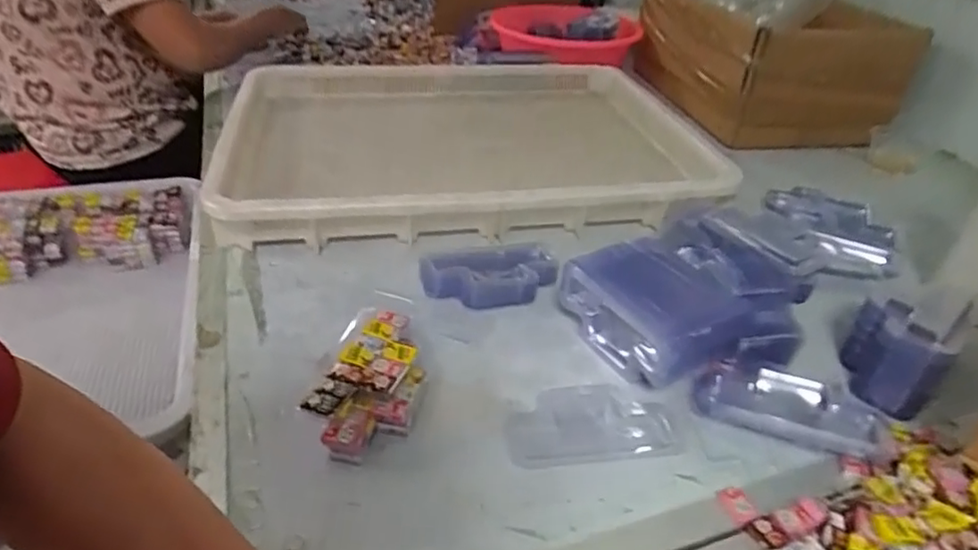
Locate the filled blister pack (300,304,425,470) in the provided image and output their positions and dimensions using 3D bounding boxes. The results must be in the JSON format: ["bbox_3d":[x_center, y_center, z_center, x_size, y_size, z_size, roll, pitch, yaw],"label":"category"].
[{"bbox_3d":[-0.089,0.084,0.472,0.077,0.051,0.121,10,37,12],"label":"filled blister pack"}]

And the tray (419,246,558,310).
[{"bbox_3d":[0.000,0.001,0.622,0.134,0.042,0.080,6,36,5],"label":"tray"}]

